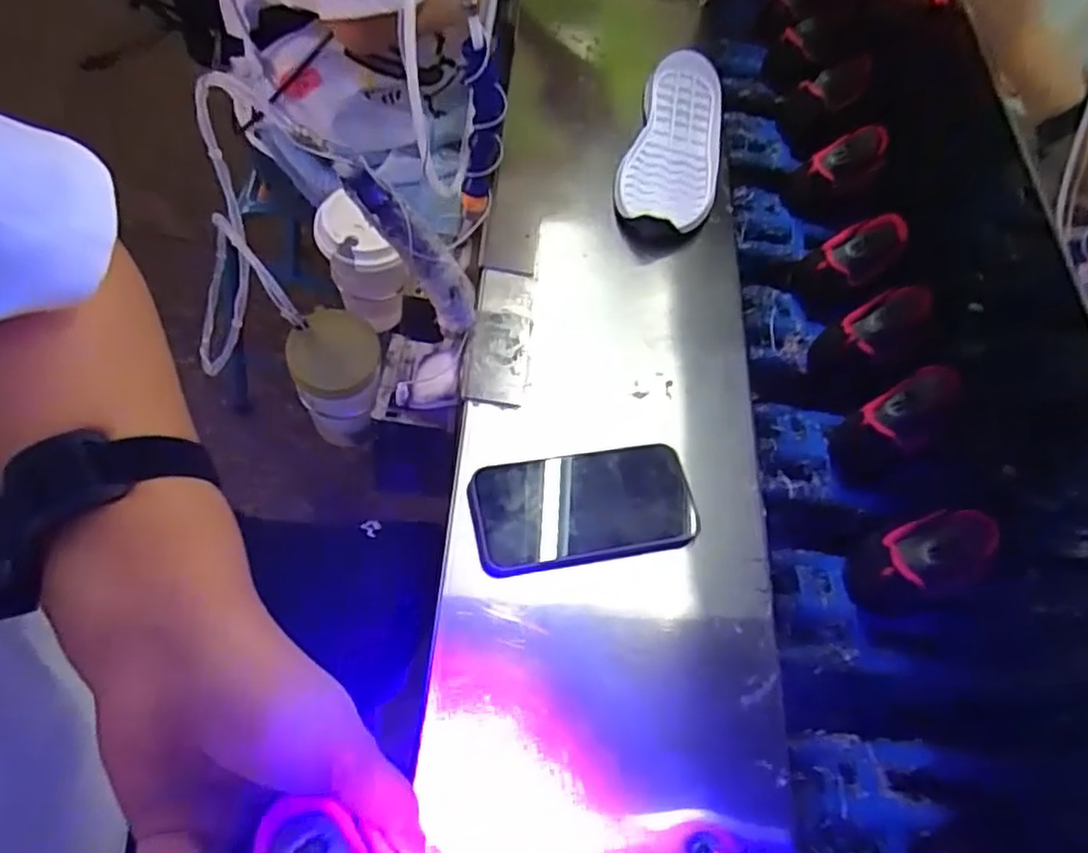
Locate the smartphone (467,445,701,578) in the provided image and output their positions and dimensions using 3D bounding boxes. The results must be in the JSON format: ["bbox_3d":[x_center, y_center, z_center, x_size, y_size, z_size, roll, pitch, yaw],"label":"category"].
[{"bbox_3d":[0.030,0.059,0.496,0.162,0.014,0.078,-6,69,-15],"label":"smartphone"}]

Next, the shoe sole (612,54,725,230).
[{"bbox_3d":[0.138,-0.295,0.701,0.093,0.042,0.249,12,58,8],"label":"shoe sole"}]

